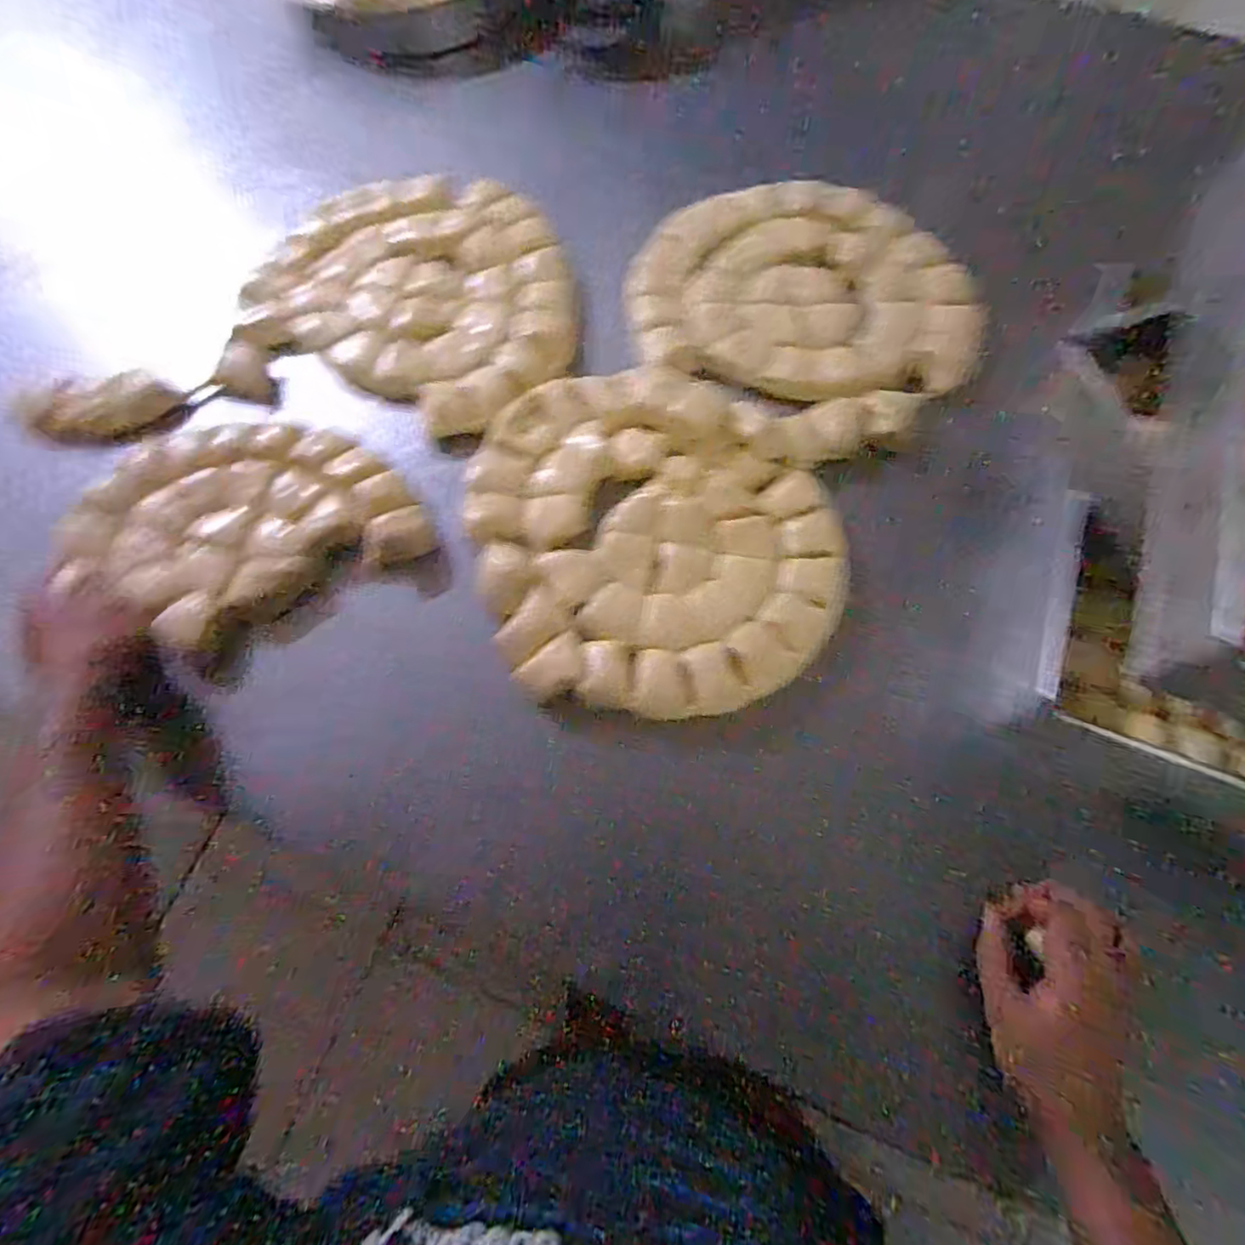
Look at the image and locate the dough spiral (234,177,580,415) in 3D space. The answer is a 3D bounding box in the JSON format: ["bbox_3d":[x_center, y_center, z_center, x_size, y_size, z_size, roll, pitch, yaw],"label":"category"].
[{"bbox_3d":[-0.183,-0.314,0.582,0.296,0.031,0.249,18,71,5],"label":"dough spiral"}]

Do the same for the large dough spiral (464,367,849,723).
[{"bbox_3d":[0.023,-0.070,0.485,0.258,0.023,0.288,-17,72,-7],"label":"large dough spiral"}]

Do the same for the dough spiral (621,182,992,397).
[{"bbox_3d":[0.171,-0.306,0.575,0.308,0.028,0.215,11,71,2],"label":"dough spiral"}]

